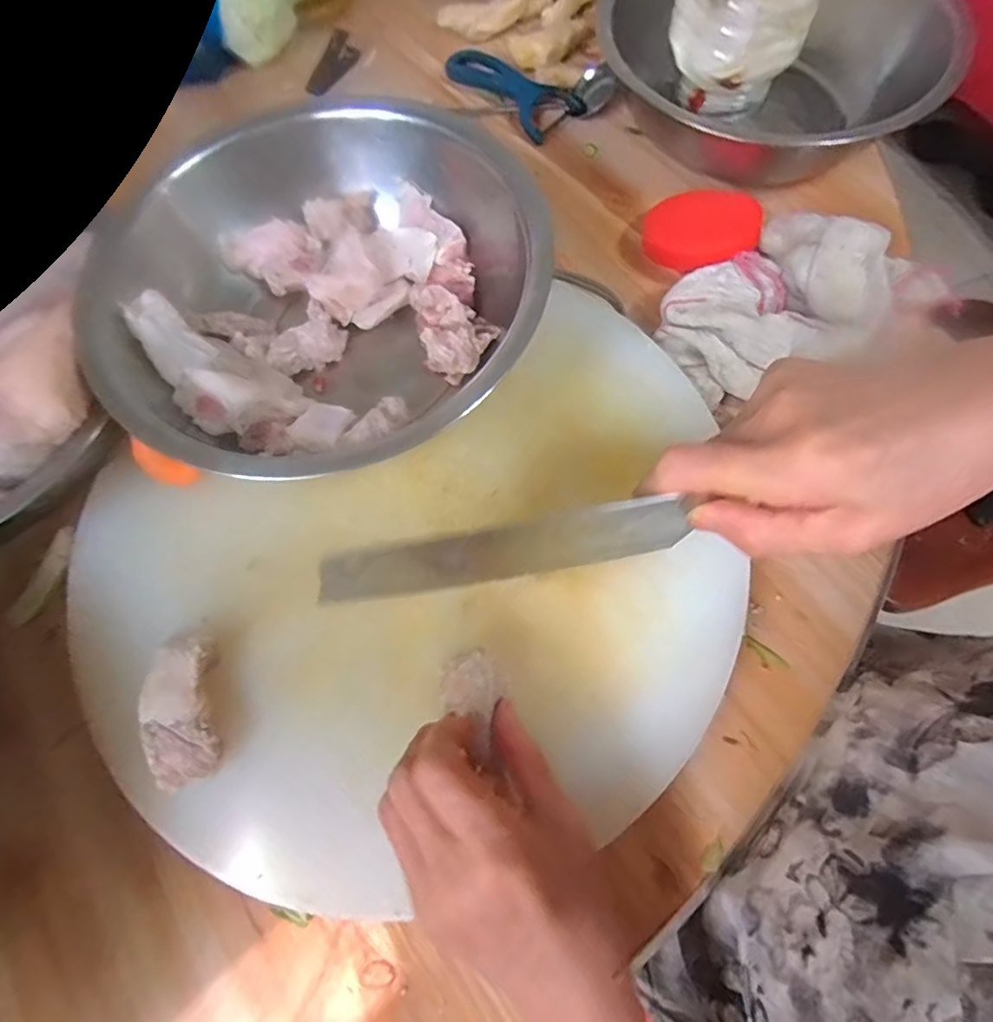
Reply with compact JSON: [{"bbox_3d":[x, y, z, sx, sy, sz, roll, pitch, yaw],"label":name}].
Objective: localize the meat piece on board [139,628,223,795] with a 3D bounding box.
[{"bbox_3d":[-0.175,0.109,0.313,0.038,0.017,0.080,-11,72,-3],"label":"meat piece on board"}]

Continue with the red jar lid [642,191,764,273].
[{"bbox_3d":[0.158,-0.221,0.432,0.089,0.014,0.075,-18,64,0],"label":"red jar lid"}]

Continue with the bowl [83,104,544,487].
[{"bbox_3d":[-0.108,-0.142,0.370,0.261,0.071,0.239,0,71,1],"label":"bowl"}]

